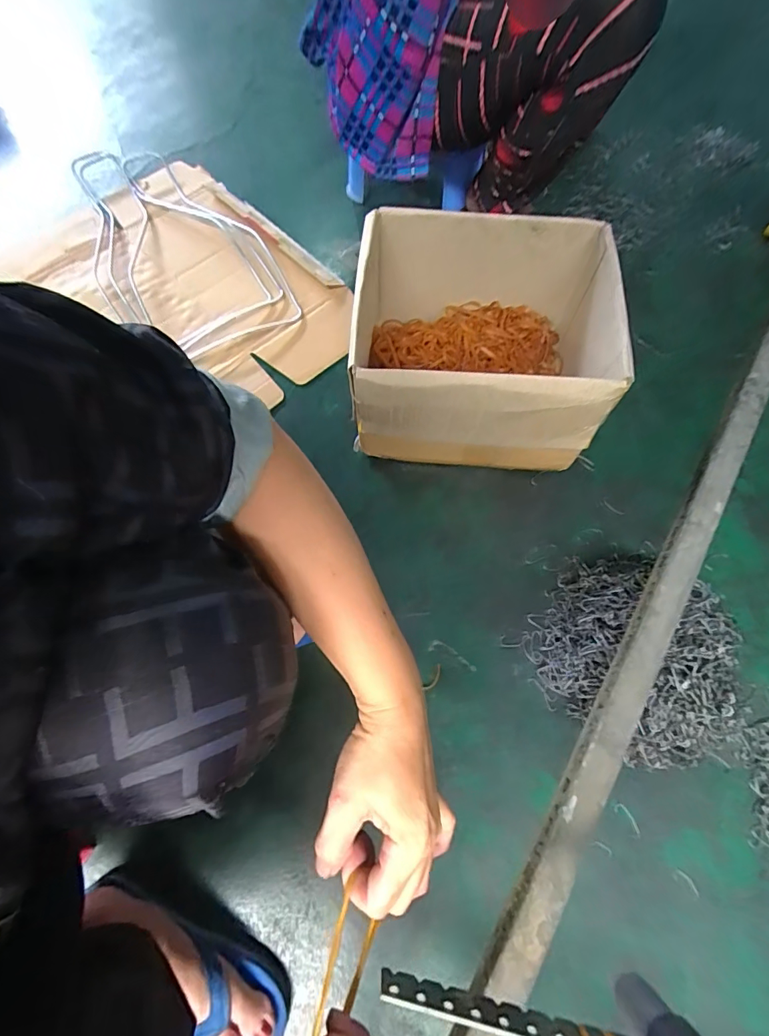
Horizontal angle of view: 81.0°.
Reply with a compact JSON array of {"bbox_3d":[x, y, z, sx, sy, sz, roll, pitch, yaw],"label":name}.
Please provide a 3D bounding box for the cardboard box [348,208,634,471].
[{"bbox_3d":[0.123,-0.241,0.615,0.312,0.183,0.284,6,69,0],"label":"cardboard box"}]

